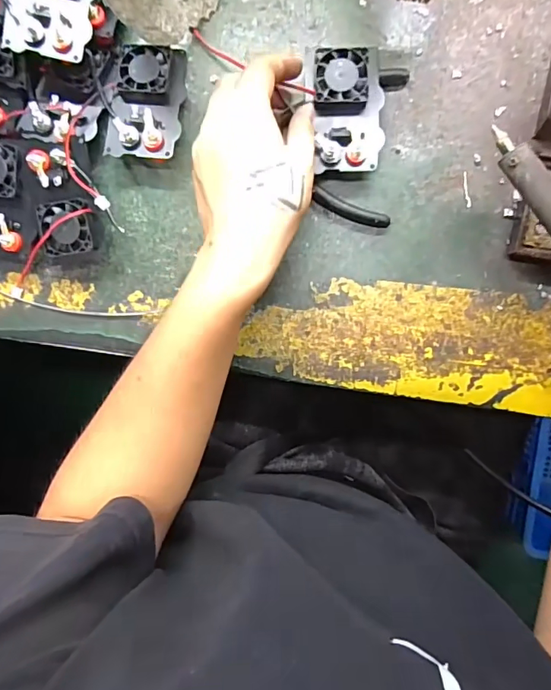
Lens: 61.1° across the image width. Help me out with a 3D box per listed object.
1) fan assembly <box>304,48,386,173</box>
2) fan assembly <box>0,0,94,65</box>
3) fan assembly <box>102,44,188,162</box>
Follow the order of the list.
[{"bbox_3d":[0.051,-0.174,0.346,0.055,0.015,0.088,-3,95,7],"label":"fan assembly"},{"bbox_3d":[-0.163,-0.255,0.344,0.054,0.035,0.086,9,96,6],"label":"fan assembly"},{"bbox_3d":[-0.101,-0.191,0.367,0.054,0.030,0.088,4,96,6],"label":"fan assembly"}]

